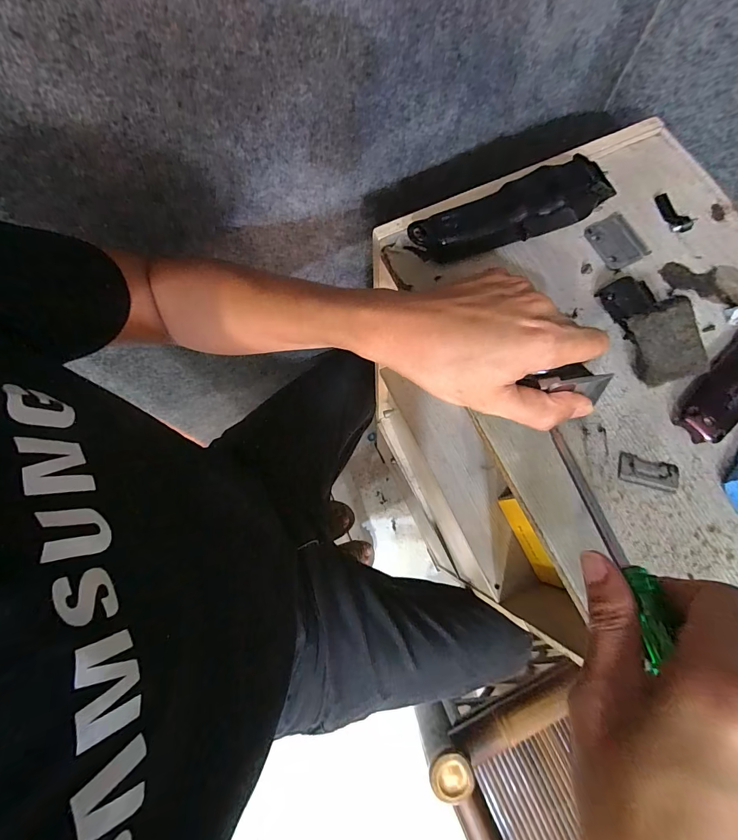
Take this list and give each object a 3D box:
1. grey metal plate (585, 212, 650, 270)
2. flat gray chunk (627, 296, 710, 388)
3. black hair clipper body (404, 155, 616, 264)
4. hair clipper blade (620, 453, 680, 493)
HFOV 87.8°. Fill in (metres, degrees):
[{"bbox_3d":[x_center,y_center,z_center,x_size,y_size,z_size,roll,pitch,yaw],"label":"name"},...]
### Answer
[{"bbox_3d":[0.219,-0.158,0.339,0.037,0.005,0.048,-24,77,-6],"label":"grey metal plate"},{"bbox_3d":[0.224,-0.058,0.290,0.043,0.007,0.059,-16,95,14],"label":"flat gray chunk"},{"bbox_3d":[0.115,-0.173,0.322,0.161,0.034,0.045,-21,76,-6],"label":"black hair clipper body"},{"bbox_3d":[0.206,0.039,0.282,0.041,0.004,0.021,16,76,4],"label":"hair clipper blade"}]

